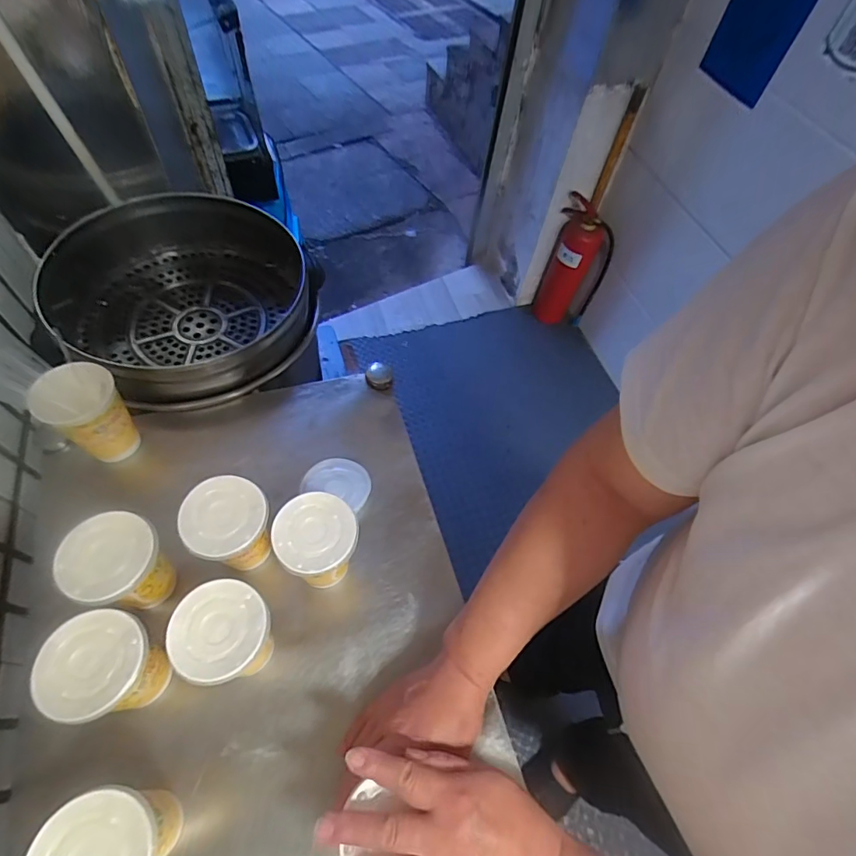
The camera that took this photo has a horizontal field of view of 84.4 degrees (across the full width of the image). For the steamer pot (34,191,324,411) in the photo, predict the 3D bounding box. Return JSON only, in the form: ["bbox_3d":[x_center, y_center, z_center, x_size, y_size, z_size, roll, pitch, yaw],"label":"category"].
[{"bbox_3d":[-0.344,-0.195,0.687,0.329,0.128,0.355,3,58,-5],"label":"steamer pot"}]

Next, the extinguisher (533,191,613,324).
[{"bbox_3d":[0.516,-0.550,1.690,0.196,0.478,0.206,27,60,10],"label":"extinguisher"}]

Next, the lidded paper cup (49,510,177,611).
[{"bbox_3d":[-0.285,0.137,0.453,0.070,0.110,0.076,3,58,-5],"label":"lidded paper cup"}]

